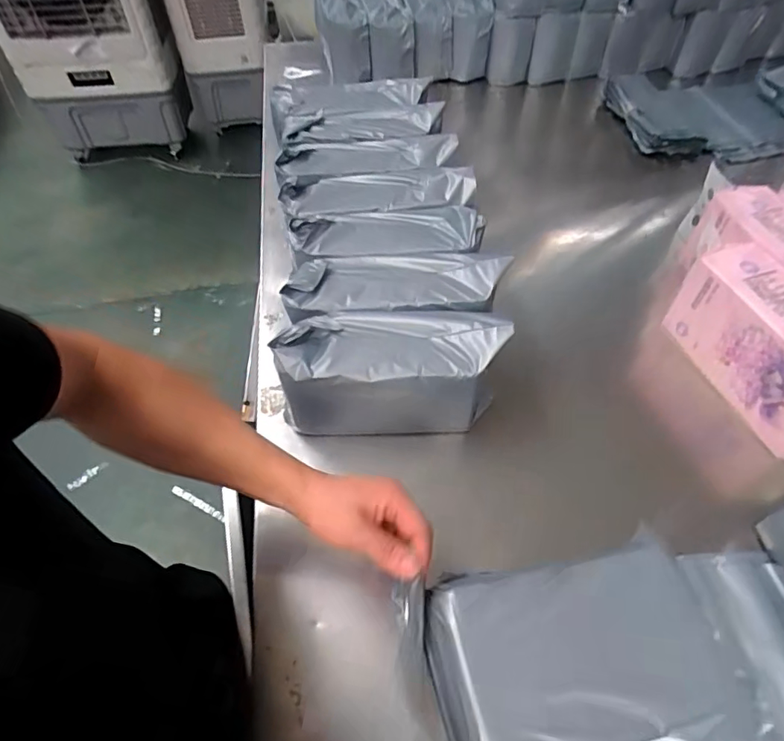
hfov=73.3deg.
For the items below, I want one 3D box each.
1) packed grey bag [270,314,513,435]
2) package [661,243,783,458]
[{"bbox_3d":[0.001,0.005,0.612,0.247,0.142,0.105,0,55,1],"label":"packed grey bag"},{"bbox_3d":[0.467,-0.029,0.651,0.098,0.125,0.240,-15,56,-10],"label":"package"}]

